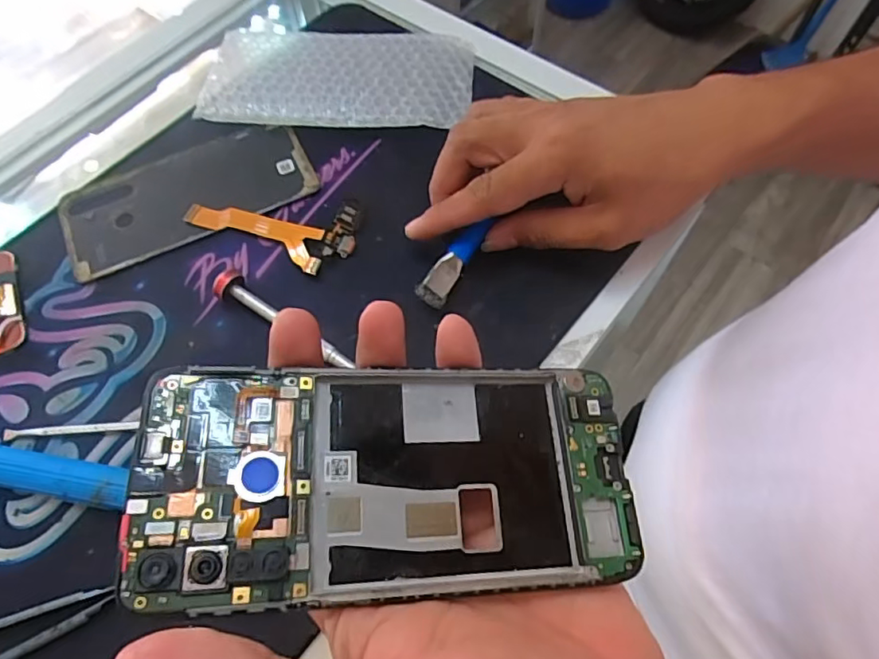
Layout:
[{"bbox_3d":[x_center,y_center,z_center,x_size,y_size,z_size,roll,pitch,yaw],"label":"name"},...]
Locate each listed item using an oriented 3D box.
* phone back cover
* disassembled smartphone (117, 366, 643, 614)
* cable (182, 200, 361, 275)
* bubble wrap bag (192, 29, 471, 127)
[{"bbox_3d":[-0.159,-0.088,0.349,0.152,0.004,0.073,-22,66,-9],"label":"phone back cover"},{"bbox_3d":[-0.012,0.045,0.173,0.150,0.009,0.068,1,63,-14],"label":"disassembled smartphone"},{"bbox_3d":[-0.102,-0.056,0.330,0.106,0.008,0.046,1,64,1],"label":"cable"},{"bbox_3d":[-0.069,-0.174,0.383,0.178,0.015,0.088,5,64,3],"label":"bubble wrap bag"}]

